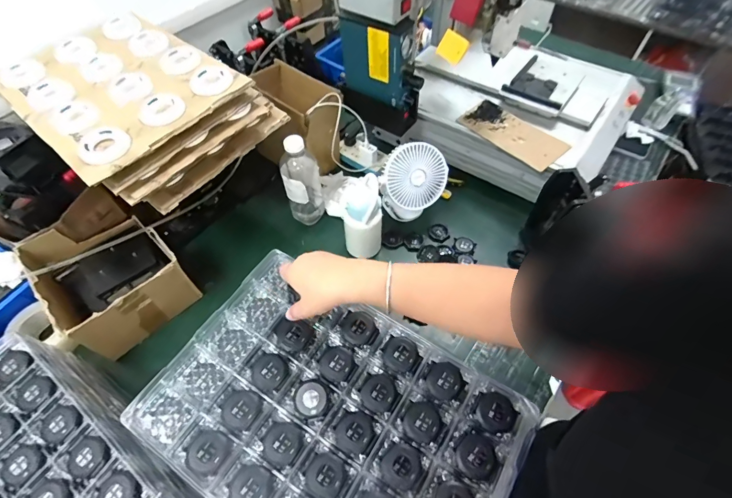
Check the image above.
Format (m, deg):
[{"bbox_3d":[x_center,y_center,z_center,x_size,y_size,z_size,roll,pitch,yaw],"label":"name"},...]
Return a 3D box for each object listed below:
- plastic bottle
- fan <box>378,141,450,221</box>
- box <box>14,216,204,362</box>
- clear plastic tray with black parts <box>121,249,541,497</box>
[{"bbox_3d":[-0.148,-0.157,0.864,0.086,0.233,0.082,-12,57,-7],"label":"plastic bottle"},{"bbox_3d":[0.109,-0.138,0.868,0.146,0.182,0.113,9,57,7],"label":"fan"},{"bbox_3d":[-0.527,0.054,0.785,0.212,0.153,0.275,-39,64,-22],"label":"box"},{"bbox_3d":[-0.043,0.214,0.478,0.433,0.036,0.298,28,61,19],"label":"clear plastic tray with black parts"}]

